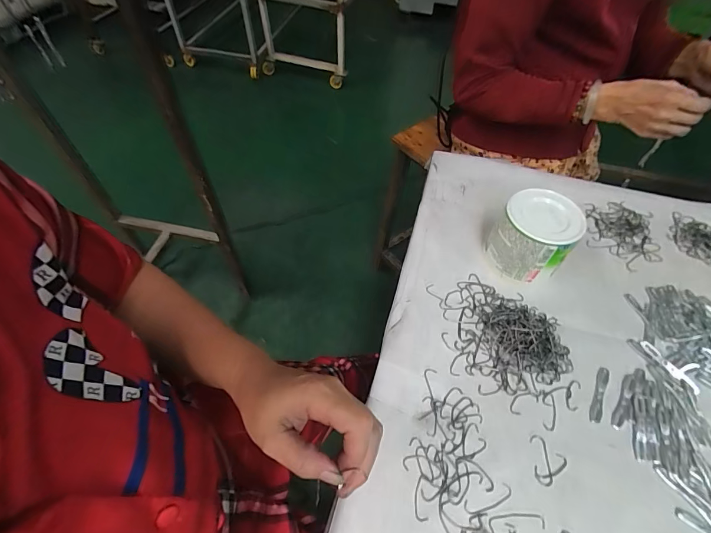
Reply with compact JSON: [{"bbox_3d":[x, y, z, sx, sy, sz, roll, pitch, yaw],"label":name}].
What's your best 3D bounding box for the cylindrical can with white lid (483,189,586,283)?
[{"bbox_3d":[0.228,-0.036,0.472,0.089,0.088,0.088,1,55,-2],"label":"cylindrical can with white lid"}]

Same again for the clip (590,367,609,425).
[{"bbox_3d":[0.272,0.142,0.401,0.011,0.004,0.067,27,58,16],"label":"clip"}]

